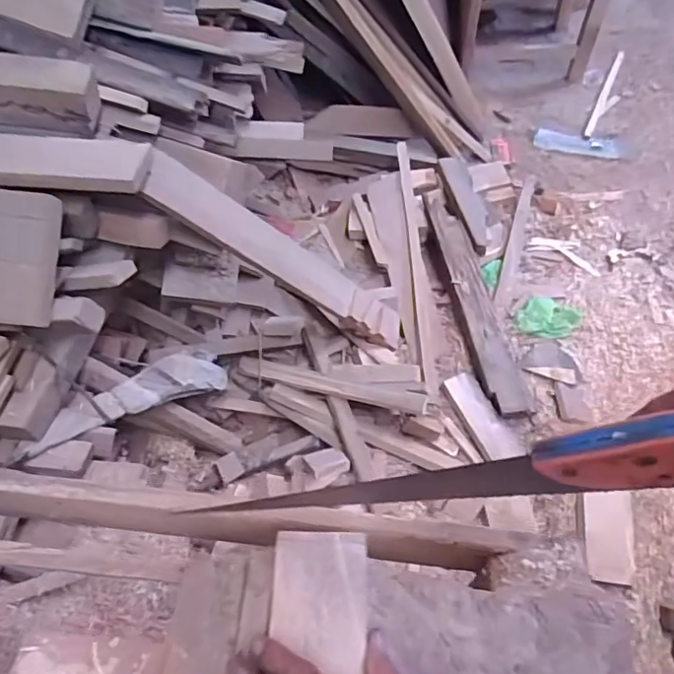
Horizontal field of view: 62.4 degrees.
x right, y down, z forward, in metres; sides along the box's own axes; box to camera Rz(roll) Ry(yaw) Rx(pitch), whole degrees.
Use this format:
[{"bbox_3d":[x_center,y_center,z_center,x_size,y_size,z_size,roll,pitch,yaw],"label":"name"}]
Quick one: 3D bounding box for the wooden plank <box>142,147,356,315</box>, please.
[{"bbox_3d":[-0.139,-0.171,1.046,0.057,0.499,0.096,-31,51,27],"label":"wooden plank"}]

